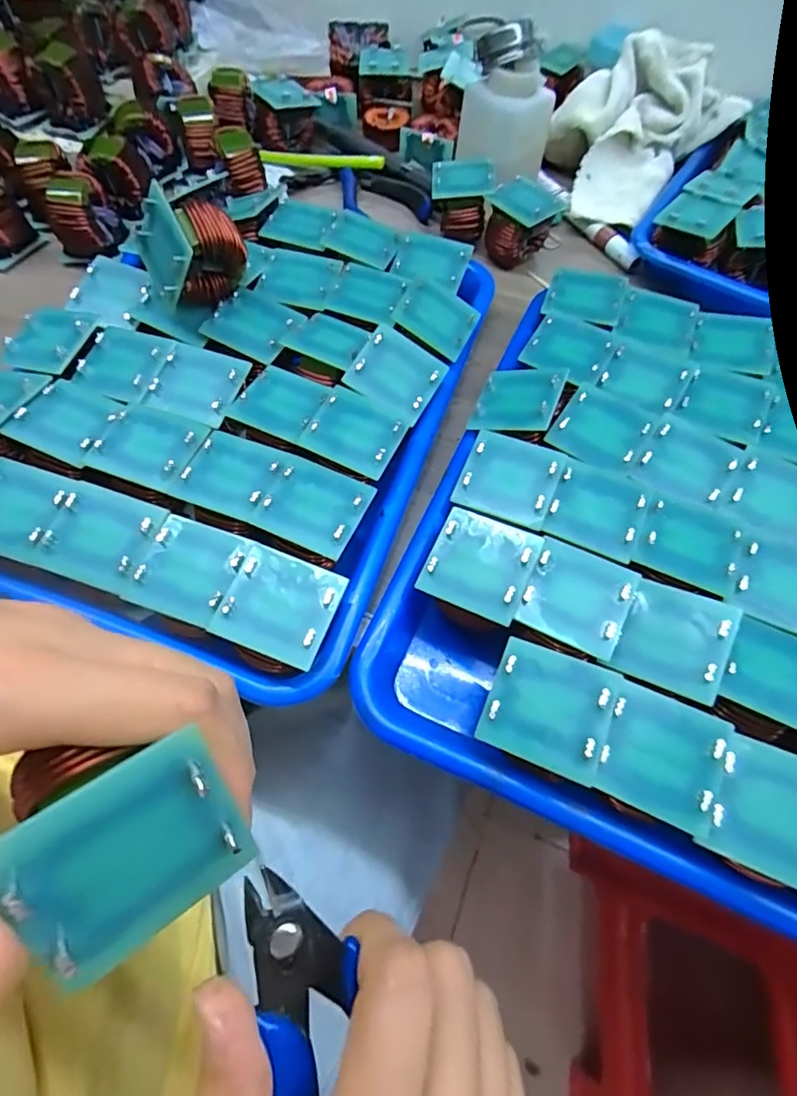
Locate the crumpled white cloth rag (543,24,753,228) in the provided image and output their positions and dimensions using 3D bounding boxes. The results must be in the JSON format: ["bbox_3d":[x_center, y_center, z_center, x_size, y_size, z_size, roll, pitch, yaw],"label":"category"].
[{"bbox_3d":[0.198,-0.354,0.436,0.112,0.071,0.171,39,68,16],"label":"crumpled white cloth rag"}]

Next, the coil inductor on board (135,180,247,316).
[{"bbox_3d":[-0.118,-0.168,0.296,0.051,0.050,0.045,-24,82,-30],"label":"coil inductor on board"}]

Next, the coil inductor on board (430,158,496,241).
[{"bbox_3d":[0.049,-0.274,0.410,0.047,0.044,0.047,4,63,0],"label":"coil inductor on board"}]

